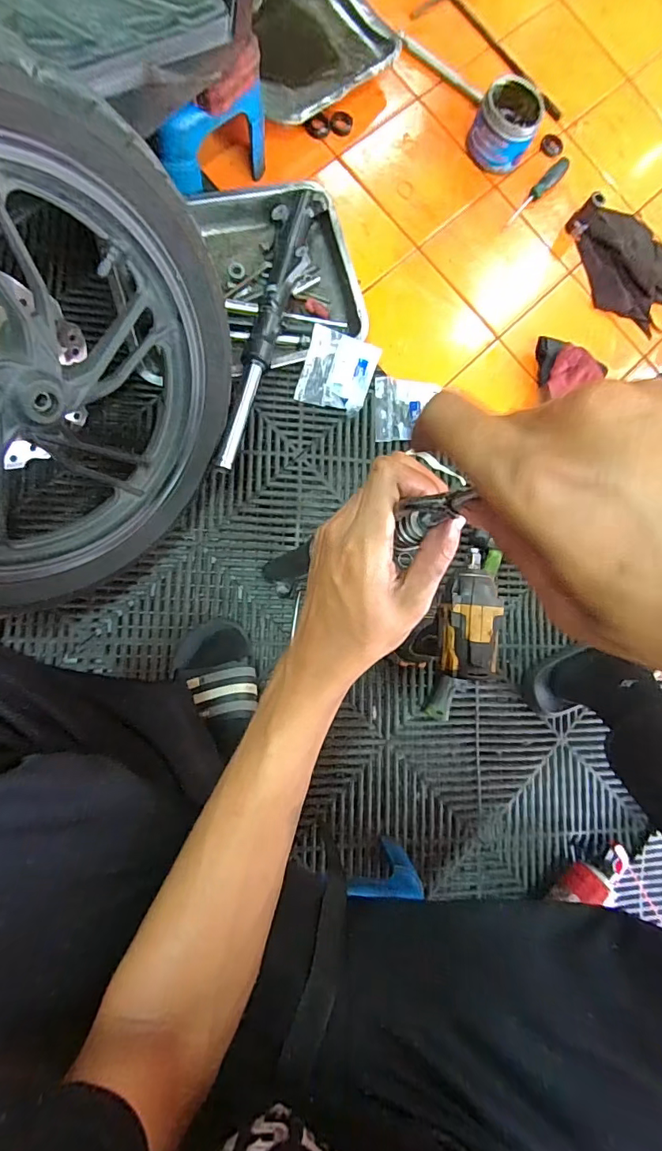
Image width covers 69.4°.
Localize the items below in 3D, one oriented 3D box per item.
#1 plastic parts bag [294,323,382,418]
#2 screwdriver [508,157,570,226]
[{"bbox_3d":[0.011,-0.307,0.727,0.107,0.006,0.104,12,110,-18],"label":"plastic parts bag"},{"bbox_3d":[0.368,-0.682,0.844,0.025,0.025,0.162,44,79,-3],"label":"screwdriver"}]

